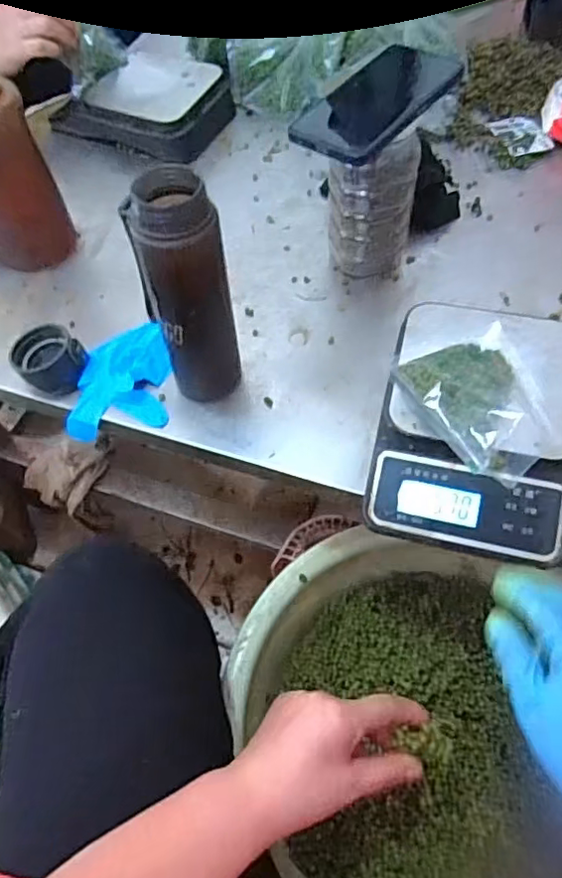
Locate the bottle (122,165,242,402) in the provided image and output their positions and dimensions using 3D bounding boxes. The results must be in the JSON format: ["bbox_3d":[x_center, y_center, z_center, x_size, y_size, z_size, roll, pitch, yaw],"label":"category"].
[{"bbox_3d":[-0.072,-0.109,0.472,0.055,0.208,0.055,-2,58,3],"label":"bottle"}]

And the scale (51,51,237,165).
[{"bbox_3d":[-0.179,-0.454,0.783,0.208,0.057,0.151,23,62,17],"label":"scale"}]

